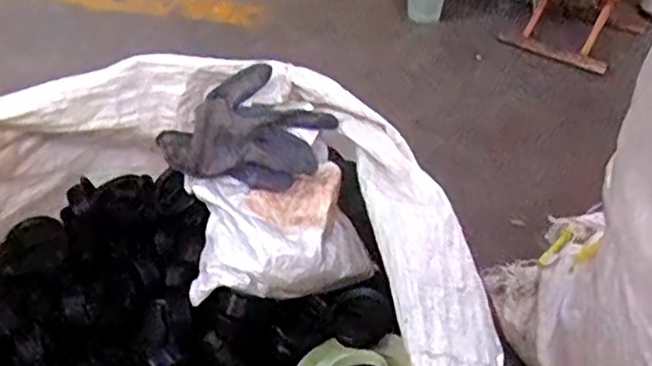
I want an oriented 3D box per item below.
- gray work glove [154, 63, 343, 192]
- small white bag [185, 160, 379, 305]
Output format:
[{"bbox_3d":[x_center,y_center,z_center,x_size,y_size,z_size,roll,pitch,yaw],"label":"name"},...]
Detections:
[{"bbox_3d":[-0.081,-0.047,0.736,0.138,0.050,0.135,38,90,2],"label":"gray work glove"},{"bbox_3d":[-0.049,0.053,0.722,0.180,0.083,0.127,-8,41,-5],"label":"small white bag"}]

